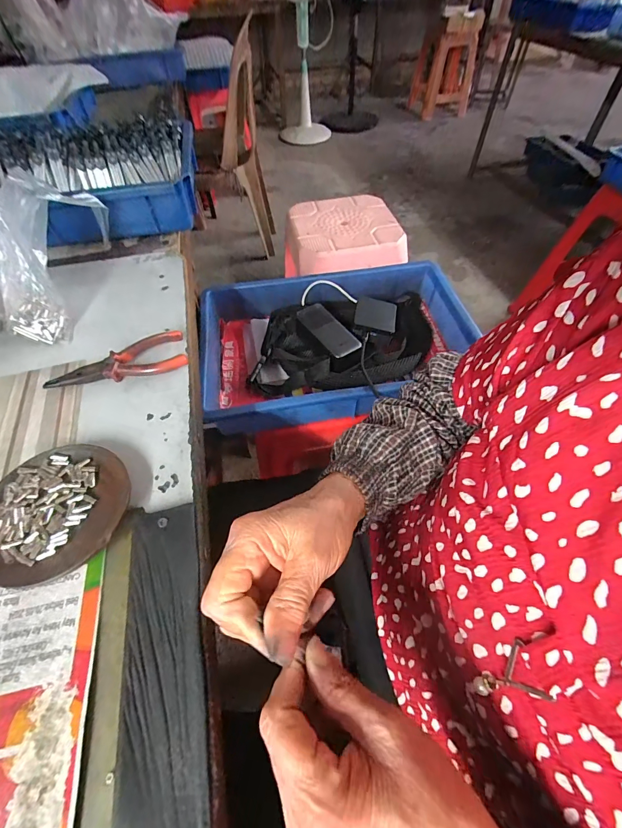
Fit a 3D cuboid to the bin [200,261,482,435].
[{"bbox_3d":[0.040,-0.119,0.584,0.426,0.090,0.287,-8,55,-4],"label":"bin"}]

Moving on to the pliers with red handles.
[{"bbox_3d":[-0.210,-0.051,0.374,0.142,0.017,0.050,-19,58,-13],"label":"pliers with red handles"}]

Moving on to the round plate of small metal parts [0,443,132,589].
[{"bbox_3d":[-0.209,0.079,0.281,0.112,0.019,0.112,0,56,0],"label":"round plate of small metal parts"}]

